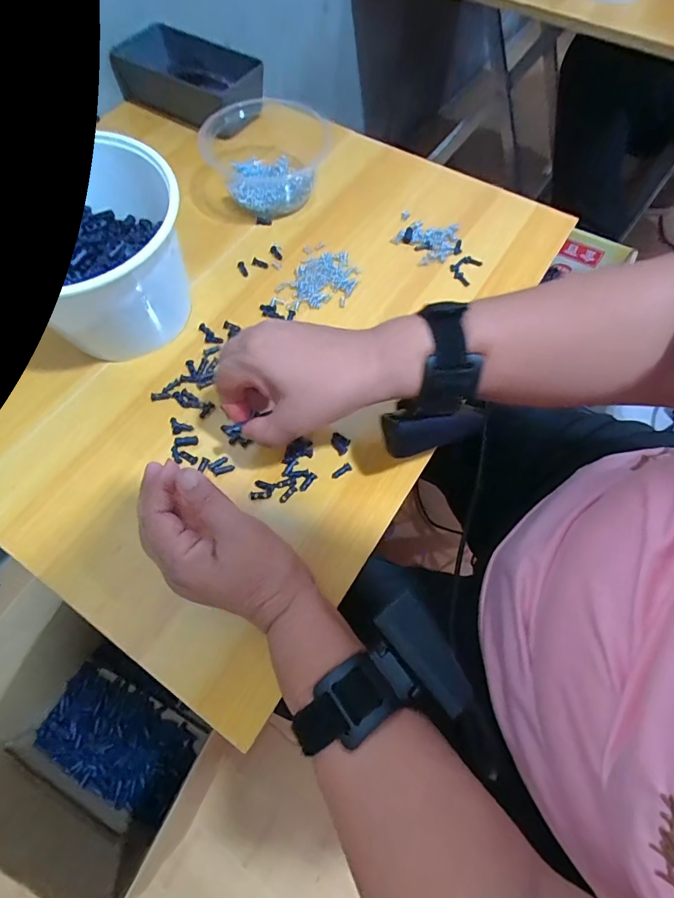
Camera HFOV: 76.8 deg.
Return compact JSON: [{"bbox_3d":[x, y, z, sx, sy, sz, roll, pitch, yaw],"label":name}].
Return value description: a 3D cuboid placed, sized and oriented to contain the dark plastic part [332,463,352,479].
[{"bbox_3d":[0.004,0.018,0.351,0.018,0.004,0.007,-30,69,-13],"label":"dark plastic part"}]

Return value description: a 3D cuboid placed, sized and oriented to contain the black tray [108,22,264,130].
[{"bbox_3d":[-0.185,-0.468,0.543,0.192,0.068,0.098,31,69,13],"label":"black tray"}]

